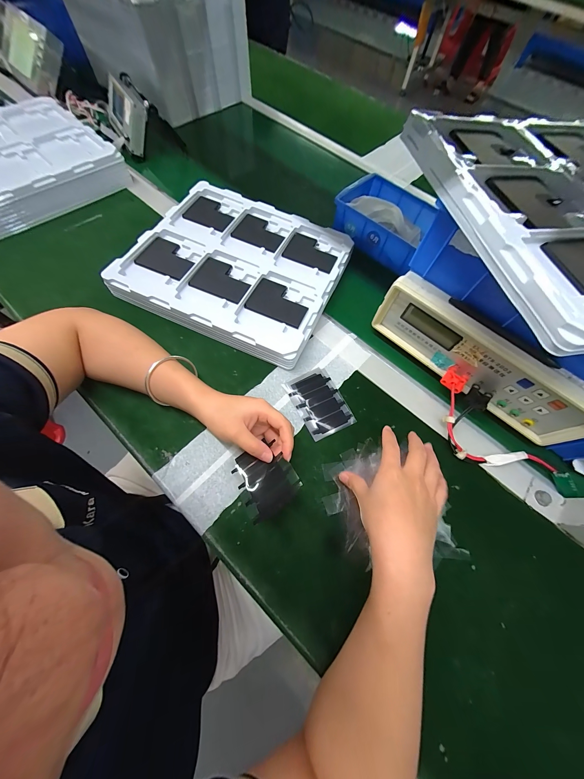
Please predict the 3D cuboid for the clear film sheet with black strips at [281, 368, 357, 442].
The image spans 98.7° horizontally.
[{"bbox_3d":[0.039,0.018,0.358,0.068,0.004,0.095,-26,71,-15],"label":"clear film sheet with black strips"}]

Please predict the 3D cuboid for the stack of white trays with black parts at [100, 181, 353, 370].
[{"bbox_3d":[-0.088,-0.211,0.427,0.322,0.042,0.284,24,67,6],"label":"stack of white trays with black parts"}]

